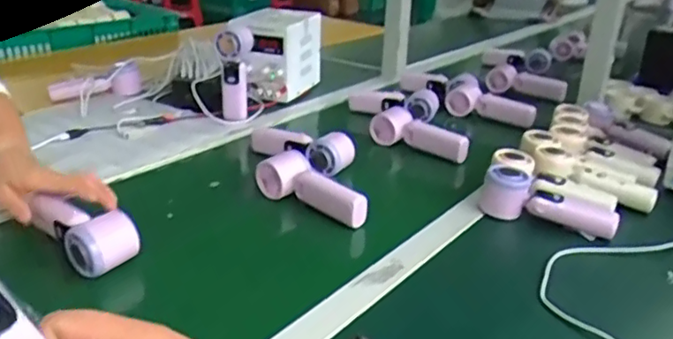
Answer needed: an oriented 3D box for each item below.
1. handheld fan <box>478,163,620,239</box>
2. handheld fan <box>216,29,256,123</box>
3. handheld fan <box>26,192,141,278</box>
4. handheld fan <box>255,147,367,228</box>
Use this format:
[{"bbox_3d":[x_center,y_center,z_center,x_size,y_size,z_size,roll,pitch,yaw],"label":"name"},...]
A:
[{"bbox_3d":[0.277,0.045,0.809,0.168,0.066,0.060,19,28,34],"label":"handheld fan"},{"bbox_3d":[-0.182,-0.173,1.118,0.056,0.153,0.041,6,23,10],"label":"handheld fan"},{"bbox_3d":[-0.281,0.065,0.684,0.137,0.054,0.058,21,29,37],"label":"handheld fan"},{"bbox_3d":[-0.034,0.025,0.801,0.052,0.051,0.171,-18,30,-40],"label":"handheld fan"}]

